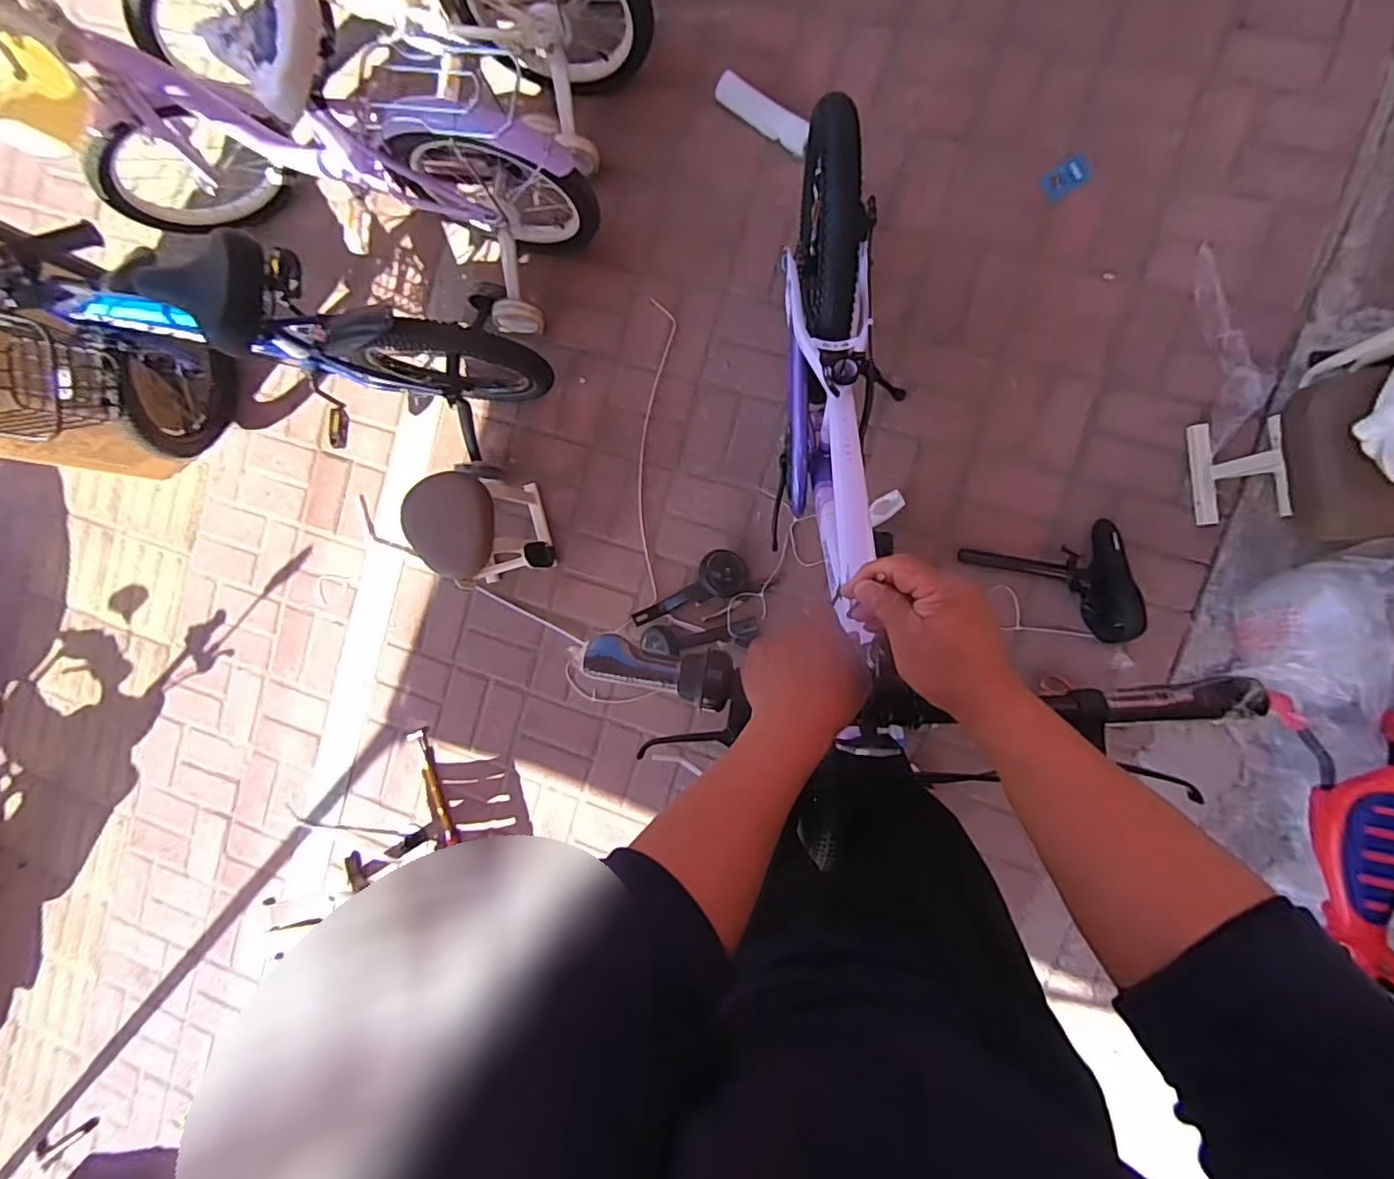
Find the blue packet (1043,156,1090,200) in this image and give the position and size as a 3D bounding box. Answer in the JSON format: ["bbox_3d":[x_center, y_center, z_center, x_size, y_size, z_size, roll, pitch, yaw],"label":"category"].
[{"bbox_3d":[0.748,-0.833,1.192,0.085,0.011,0.058,-27,89,9],"label":"blue packet"}]

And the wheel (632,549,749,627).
[{"bbox_3d":[-0.023,-0.007,1.293,0.271,0.058,0.104,-17,92,10],"label":"wheel"}]

